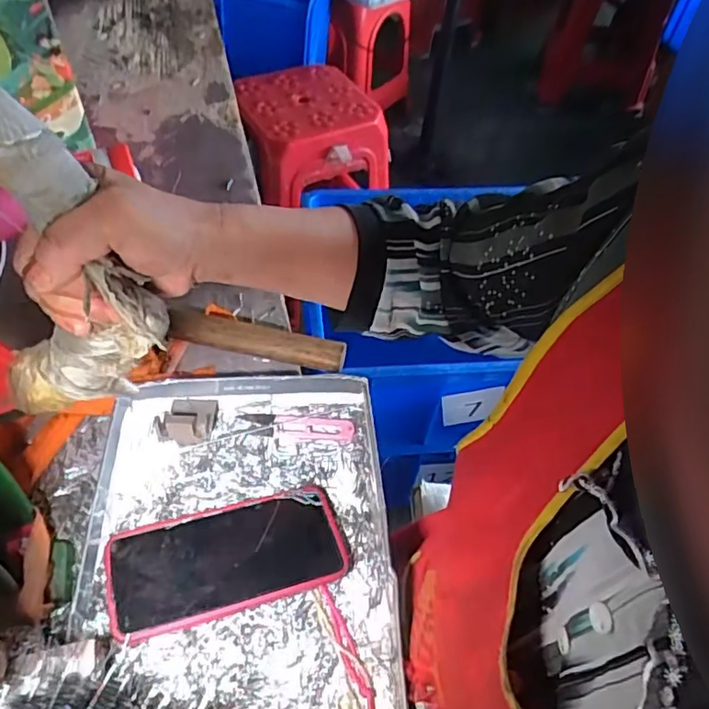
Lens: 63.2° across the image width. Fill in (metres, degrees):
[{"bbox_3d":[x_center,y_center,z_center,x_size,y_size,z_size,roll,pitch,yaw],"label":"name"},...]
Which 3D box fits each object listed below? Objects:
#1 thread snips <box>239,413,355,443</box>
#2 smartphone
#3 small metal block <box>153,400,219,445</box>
[{"bbox_3d":[-0.050,0.063,0.503,0.098,0.005,0.027,6,51,0],"label":"thread snips"},{"bbox_3d":[-0.089,0.142,0.411,0.161,0.007,0.079,-10,48,-22],"label":"smartphone"},{"bbox_3d":[-0.142,0.053,0.489,0.040,0.031,0.046,7,51,1],"label":"small metal block"}]

